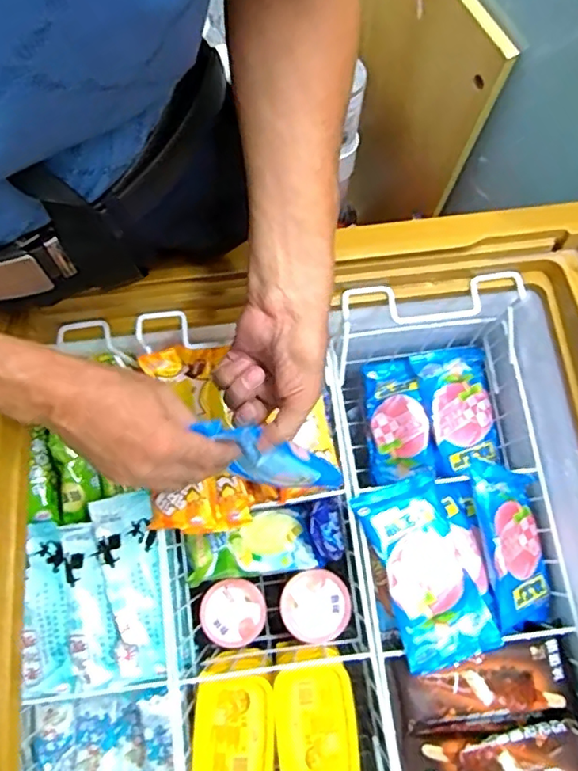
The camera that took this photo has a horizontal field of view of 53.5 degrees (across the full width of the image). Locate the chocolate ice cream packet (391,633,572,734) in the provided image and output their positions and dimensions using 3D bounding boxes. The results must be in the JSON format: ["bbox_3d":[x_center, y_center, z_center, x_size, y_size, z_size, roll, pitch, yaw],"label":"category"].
[{"bbox_3d":[0.209,0.324,0.616,0.184,0.038,0.086,-8,77,-1],"label":"chocolate ice cream packet"}]

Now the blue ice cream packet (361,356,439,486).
[{"bbox_3d":[0.138,0.045,0.768,0.088,0.028,0.152,-18,80,25],"label":"blue ice cream packet"}]

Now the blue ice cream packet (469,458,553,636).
[{"bbox_3d":[0.248,0.173,0.639,0.089,0.028,0.175,1,76,-32],"label":"blue ice cream packet"}]

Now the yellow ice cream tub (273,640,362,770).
[{"bbox_3d":[0.030,0.364,0.631,0.088,0.064,0.131,-6,77,-1],"label":"yellow ice cream tub"}]

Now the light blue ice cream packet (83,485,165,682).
[{"bbox_3d":[-0.166,0.213,0.611,0.064,0.017,0.190,-15,77,-3],"label":"light blue ice cream packet"}]

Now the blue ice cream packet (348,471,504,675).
[{"bbox_3d":[0.143,0.196,0.610,0.095,0.031,0.185,-18,77,-4],"label":"blue ice cream packet"}]

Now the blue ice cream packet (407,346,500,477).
[{"bbox_3d":[0.220,0.029,0.742,0.084,0.025,0.155,-15,77,-3],"label":"blue ice cream packet"}]

